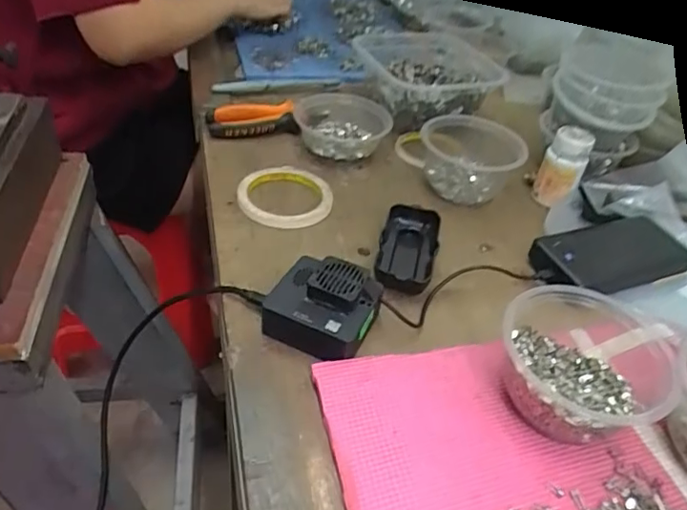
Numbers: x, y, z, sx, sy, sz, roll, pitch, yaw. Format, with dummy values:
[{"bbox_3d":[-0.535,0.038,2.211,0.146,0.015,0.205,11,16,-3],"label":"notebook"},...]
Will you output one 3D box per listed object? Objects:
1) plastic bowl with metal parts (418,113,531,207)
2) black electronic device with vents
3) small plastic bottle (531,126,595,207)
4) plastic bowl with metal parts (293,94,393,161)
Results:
[{"bbox_3d":[0.141,-0.111,0.619,0.110,0.061,0.098,15,42,11],"label":"plastic bowl with metal parts"},{"bbox_3d":[-0.017,0.041,0.439,0.078,0.043,0.070,19,42,15],"label":"black electronic device with vents"},{"bbox_3d":[0.242,-0.098,0.609,0.043,0.073,0.043,26,45,22],"label":"small plastic bottle"},{"bbox_3d":[-0.003,-0.155,0.665,0.108,0.052,0.091,-1,41,-8],"label":"plastic bowl with metal parts"}]

